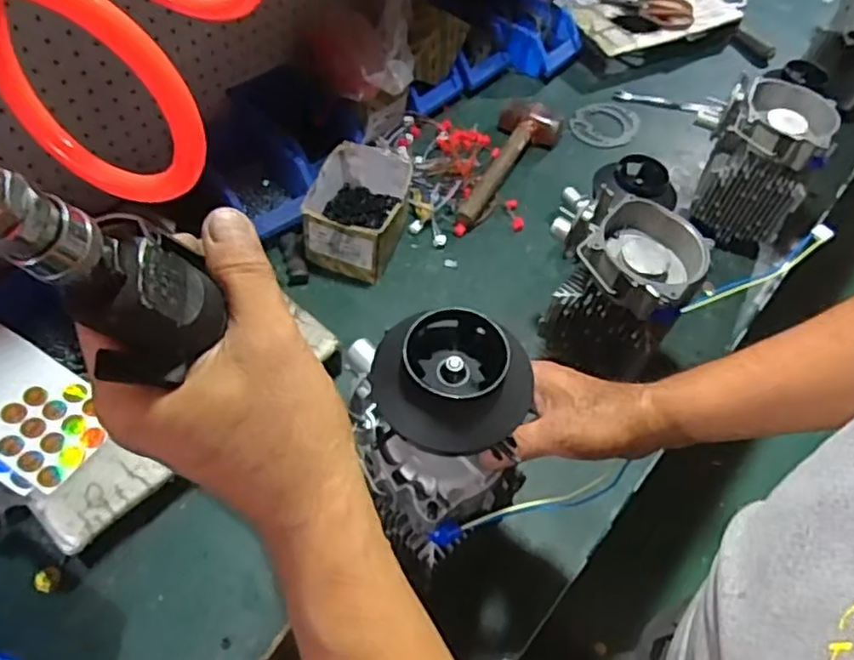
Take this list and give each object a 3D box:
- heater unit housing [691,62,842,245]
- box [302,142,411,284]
[{"bbox_3d":[0.432,-0.224,0.904,0.154,0.209,0.120,20,55,9],"label":"heater unit housing"},{"bbox_3d":[-0.092,-0.156,0.877,0.127,0.094,0.144,15,55,6],"label":"box"}]

